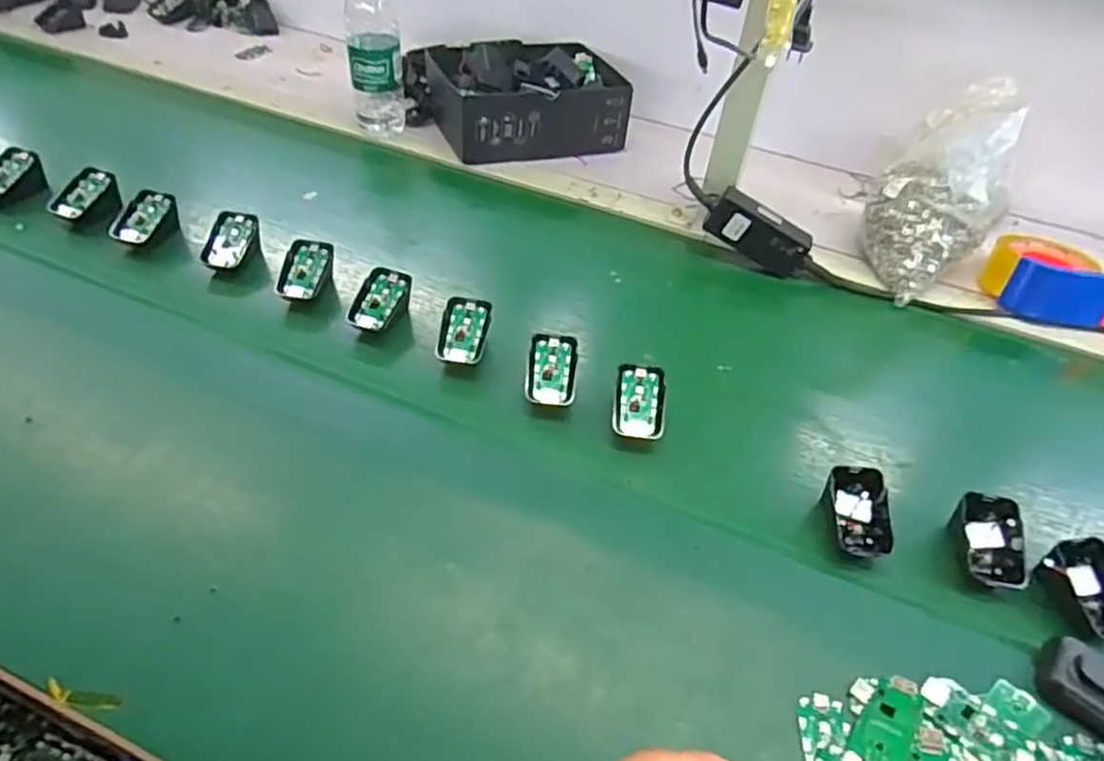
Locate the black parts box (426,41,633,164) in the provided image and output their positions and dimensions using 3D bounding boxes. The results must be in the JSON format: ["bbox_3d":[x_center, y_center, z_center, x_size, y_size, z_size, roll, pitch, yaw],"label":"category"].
[{"bbox_3d":[-0.025,-0.385,0.954,0.250,0.096,0.162,-13,48,-18],"label":"black parts box"}]

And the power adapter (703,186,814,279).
[{"bbox_3d":[0.233,-0.164,0.776,0.122,0.057,0.027,32,47,-2],"label":"power adapter"}]

